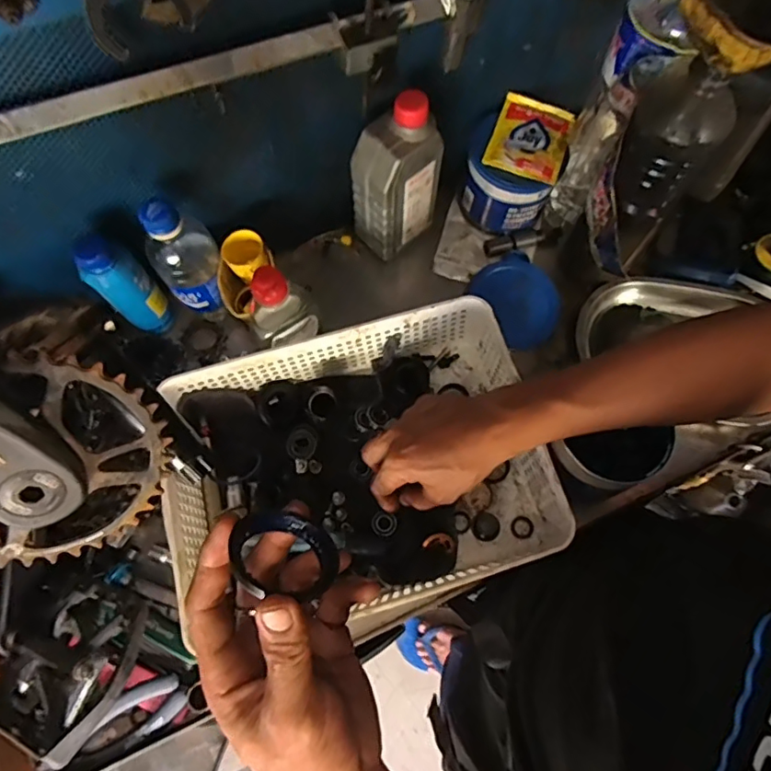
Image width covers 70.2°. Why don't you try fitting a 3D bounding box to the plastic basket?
[{"bbox_3d":[-0.029,0.072,0.515,0.328,0.091,0.252,-13,70,-3],"label":"plastic basket"}]

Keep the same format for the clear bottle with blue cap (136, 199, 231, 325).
[{"bbox_3d":[-0.190,-0.123,0.535,0.053,0.146,0.057,9,71,4],"label":"clear bottle with blue cap"}]

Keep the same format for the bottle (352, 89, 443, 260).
[{"bbox_3d":[0.011,-0.212,0.561,0.076,0.167,0.058,-43,75,-13],"label":"bottle"}]

